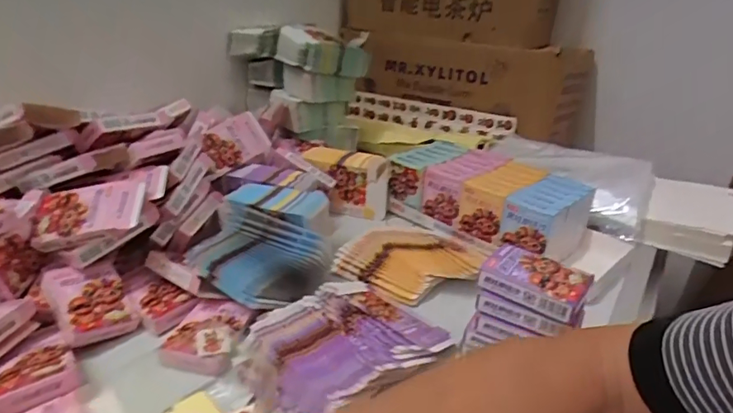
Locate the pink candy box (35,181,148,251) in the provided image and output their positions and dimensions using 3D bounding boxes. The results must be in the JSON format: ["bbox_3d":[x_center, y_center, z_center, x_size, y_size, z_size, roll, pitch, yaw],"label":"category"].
[{"bbox_3d":[-0.305,0.006,0.542,0.120,0.013,0.068,-9,58,6],"label":"pink candy box"}]

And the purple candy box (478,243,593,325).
[{"bbox_3d":[0.160,0.068,0.466,0.089,0.025,0.060,18,32,30],"label":"purple candy box"}]

